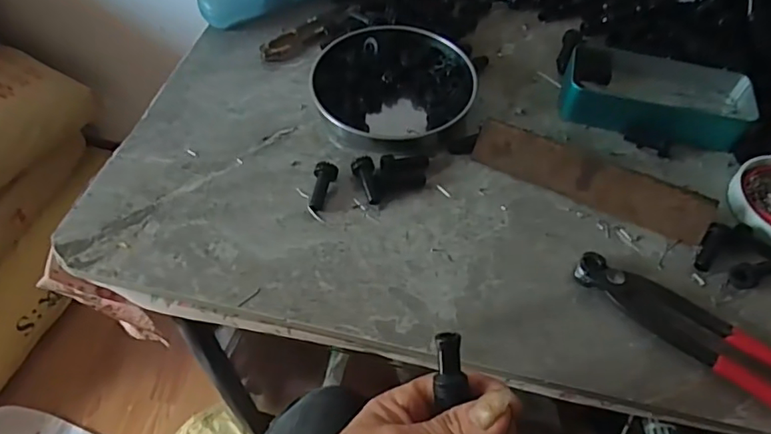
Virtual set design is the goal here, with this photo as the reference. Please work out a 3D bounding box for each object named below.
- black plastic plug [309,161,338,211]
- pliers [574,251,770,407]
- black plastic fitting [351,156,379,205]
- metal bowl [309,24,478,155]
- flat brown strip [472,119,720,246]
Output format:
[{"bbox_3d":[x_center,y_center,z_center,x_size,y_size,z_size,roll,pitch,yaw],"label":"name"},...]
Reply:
[{"bbox_3d":[-0.048,-0.022,0.409,0.017,0.016,0.039,7,57,2],"label":"black plastic plug"},{"bbox_3d":[0.213,0.083,0.341,0.195,0.016,0.035,32,59,19],"label":"pliers"},{"bbox_3d":[-0.015,-0.028,0.411,0.018,0.014,0.038,-5,54,-6],"label":"black plastic fitting"},{"bbox_3d":[0.007,-0.112,0.462,0.133,0.023,0.129,1,54,-2],"label":"metal bowl"},{"bbox_3d":[0.157,-0.029,0.413,0.179,0.035,0.006,24,17,13],"label":"flat brown strip"}]

